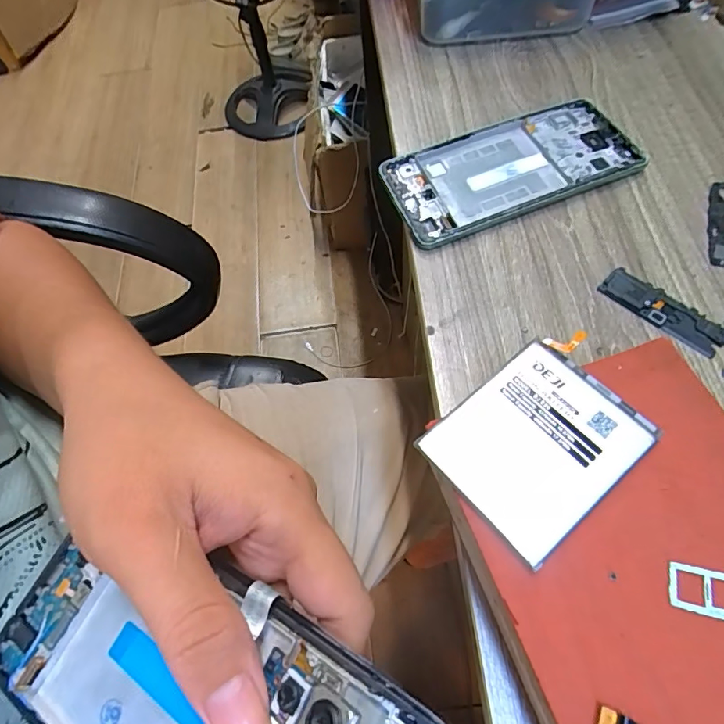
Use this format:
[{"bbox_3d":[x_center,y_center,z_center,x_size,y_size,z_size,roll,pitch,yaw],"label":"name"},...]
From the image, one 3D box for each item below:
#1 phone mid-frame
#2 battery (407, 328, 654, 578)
[{"bbox_3d":[0.094,-0.124,0.297,0.151,0.009,0.069,-18,65,-6],"label":"phone mid-frame"},{"bbox_3d":[0.070,0.031,0.183,0.073,0.004,0.060,-38,66,-13],"label":"battery"}]

